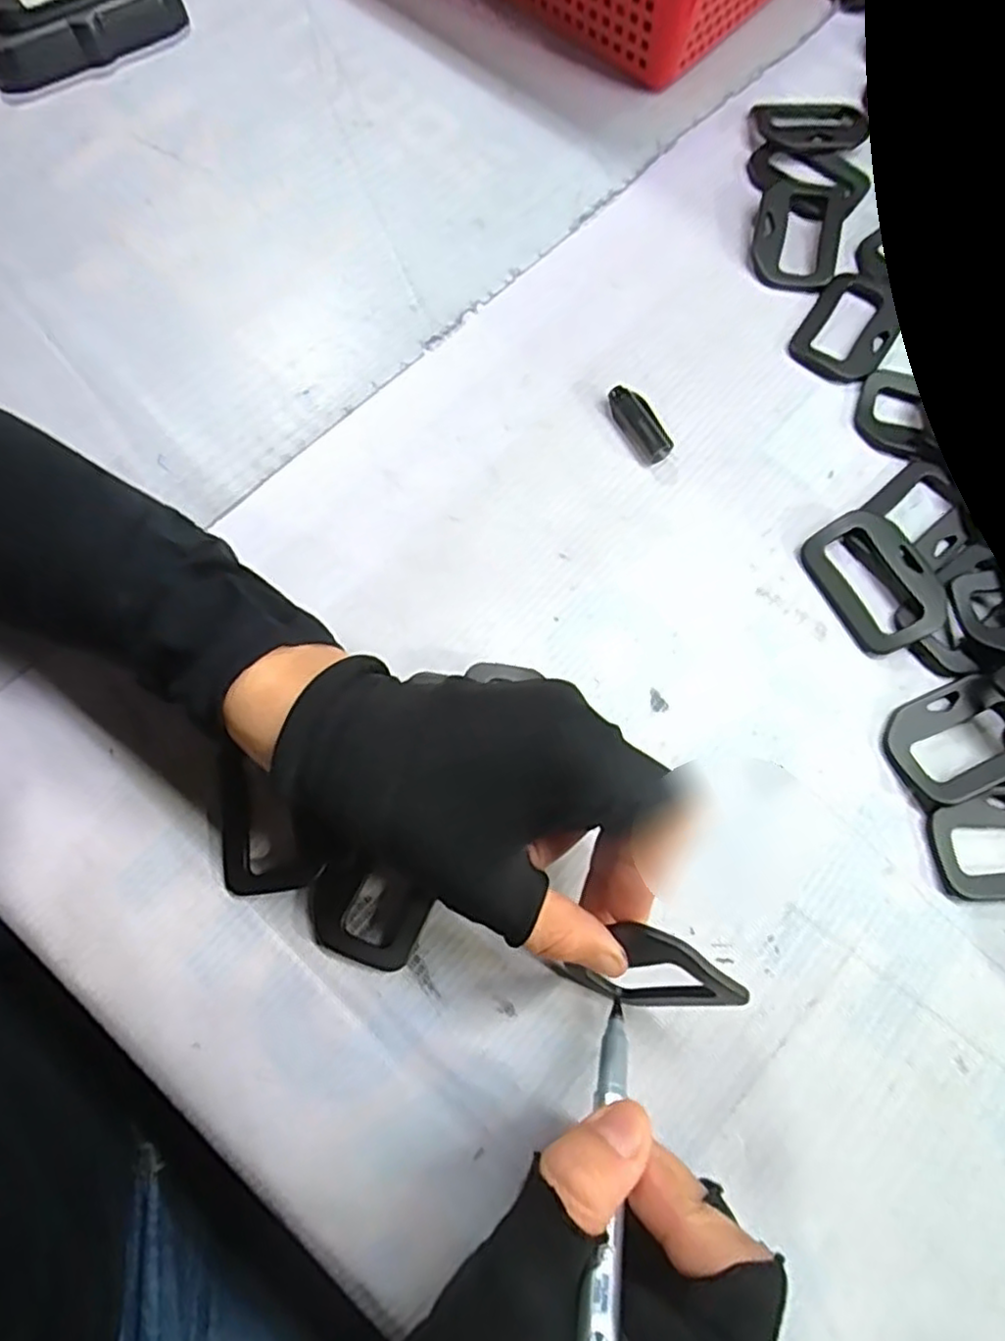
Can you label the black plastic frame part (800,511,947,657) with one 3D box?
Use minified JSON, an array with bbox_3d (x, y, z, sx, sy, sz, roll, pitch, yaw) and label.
[{"bbox_3d":[0.163,-0.040,0.289,0.046,0.010,0.060,-25,75,-9],"label":"black plastic frame part"}]

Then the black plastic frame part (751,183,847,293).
[{"bbox_3d":[0.150,-0.222,0.343,0.042,0.009,0.063,12,73,3],"label":"black plastic frame part"}]

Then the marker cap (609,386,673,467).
[{"bbox_3d":[0.064,-0.114,0.310,0.016,0.009,0.038,-26,75,-9],"label":"marker cap"}]

